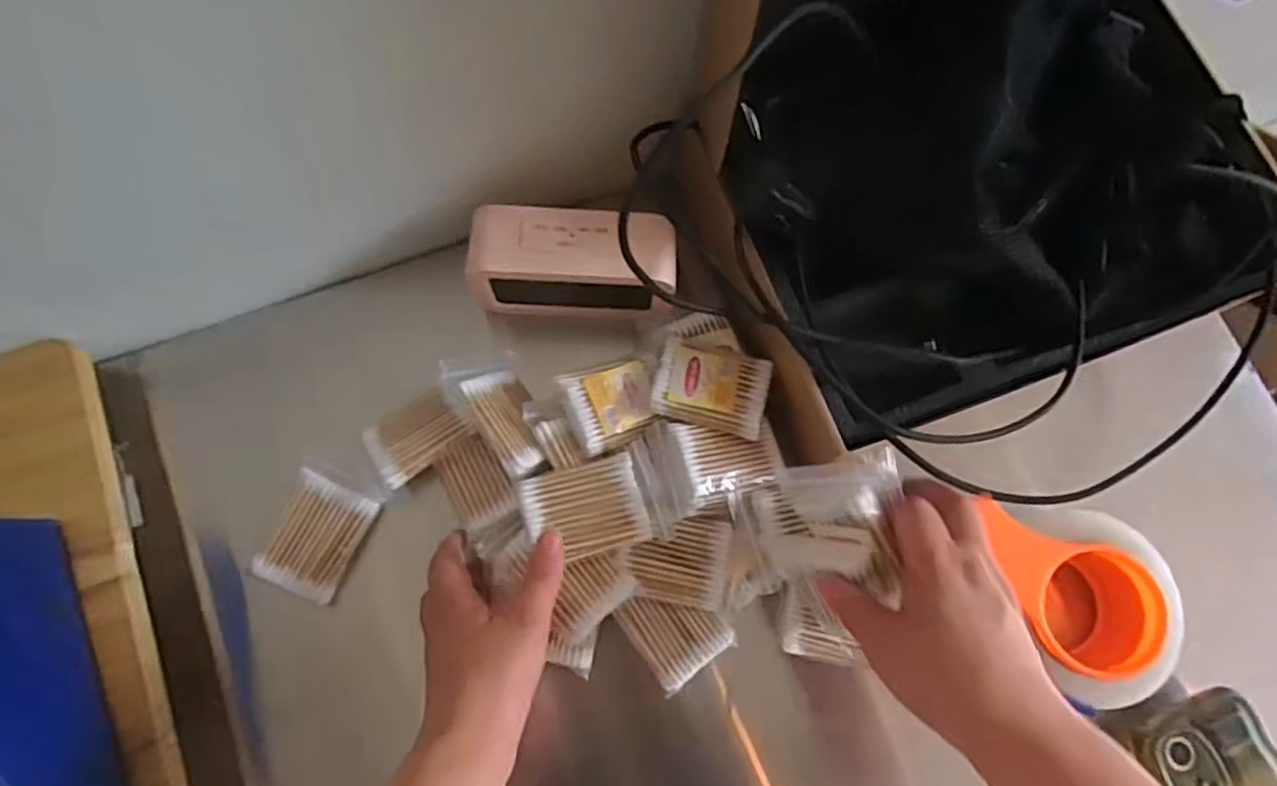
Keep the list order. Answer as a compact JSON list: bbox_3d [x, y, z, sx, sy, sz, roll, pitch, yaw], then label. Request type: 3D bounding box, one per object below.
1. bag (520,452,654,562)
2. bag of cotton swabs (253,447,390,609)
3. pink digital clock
[{"bbox_3d":[-0.032,0.070,0.431,0.070,0.014,0.055,-16,76,-6],"label":"bag"},{"bbox_3d":[-0.209,0.087,0.461,0.059,0.014,0.087,23,75,5],"label":"bag of cotton swabs"},{"bbox_3d":[-0.049,-0.086,0.477,0.130,0.073,0.052,3,75,-1],"label":"pink digital clock"}]

